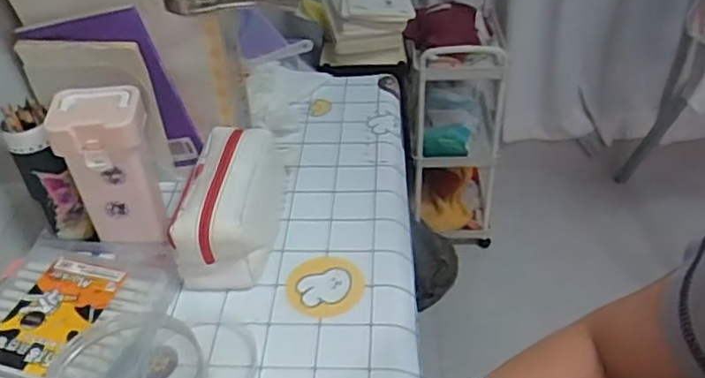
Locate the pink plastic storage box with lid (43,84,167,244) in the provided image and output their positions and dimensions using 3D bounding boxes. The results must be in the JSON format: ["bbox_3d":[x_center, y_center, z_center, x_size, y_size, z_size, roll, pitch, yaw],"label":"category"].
[{"bbox_3d":[-0.237,-0.018,0.633,0.083,0.157,0.062,-4,38,-2],"label":"pink plastic storage box with lid"}]

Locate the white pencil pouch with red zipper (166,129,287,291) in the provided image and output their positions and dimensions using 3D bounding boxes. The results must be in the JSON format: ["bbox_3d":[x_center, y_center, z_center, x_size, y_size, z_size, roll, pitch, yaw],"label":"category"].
[{"bbox_3d":[-0.126,0.007,0.692,0.090,0.091,0.199,0,38,3],"label":"white pencil pouch with red zipper"}]

